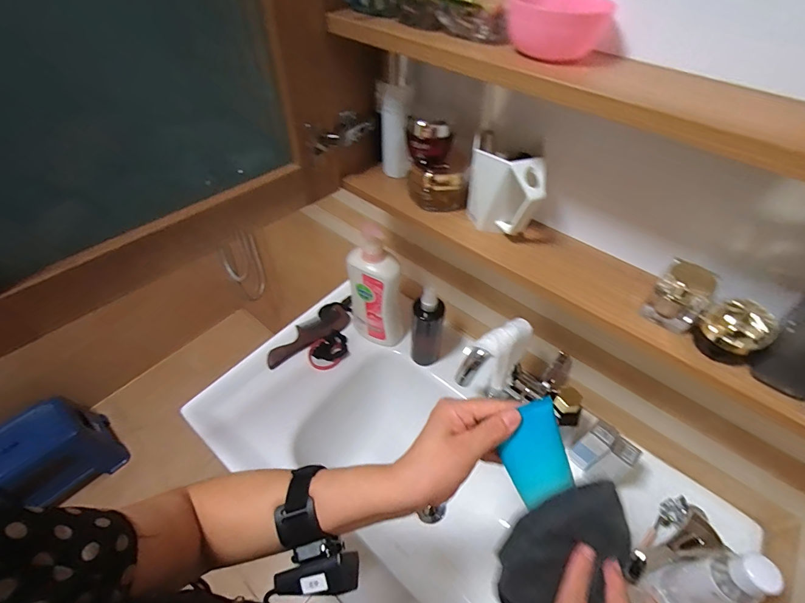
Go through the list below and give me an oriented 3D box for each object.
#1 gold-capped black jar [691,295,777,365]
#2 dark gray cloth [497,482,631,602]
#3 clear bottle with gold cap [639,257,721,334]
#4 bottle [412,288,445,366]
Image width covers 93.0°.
[{"bbox_3d":[0.309,0.028,0.358,0.043,0.053,0.050,-17,51,-16],"label":"gold-capped black jar"},{"bbox_3d":[0.138,0.206,0.314,0.074,0.034,0.120,37,82,7],"label":"dark gray cloth"},{"bbox_3d":[0.280,-0.003,0.388,0.044,0.066,0.050,-34,58,-27],"label":"clear bottle with gold cap"},{"bbox_3d":[0.049,0.046,0.696,0.064,0.178,0.055,8,49,5],"label":"bottle"}]

